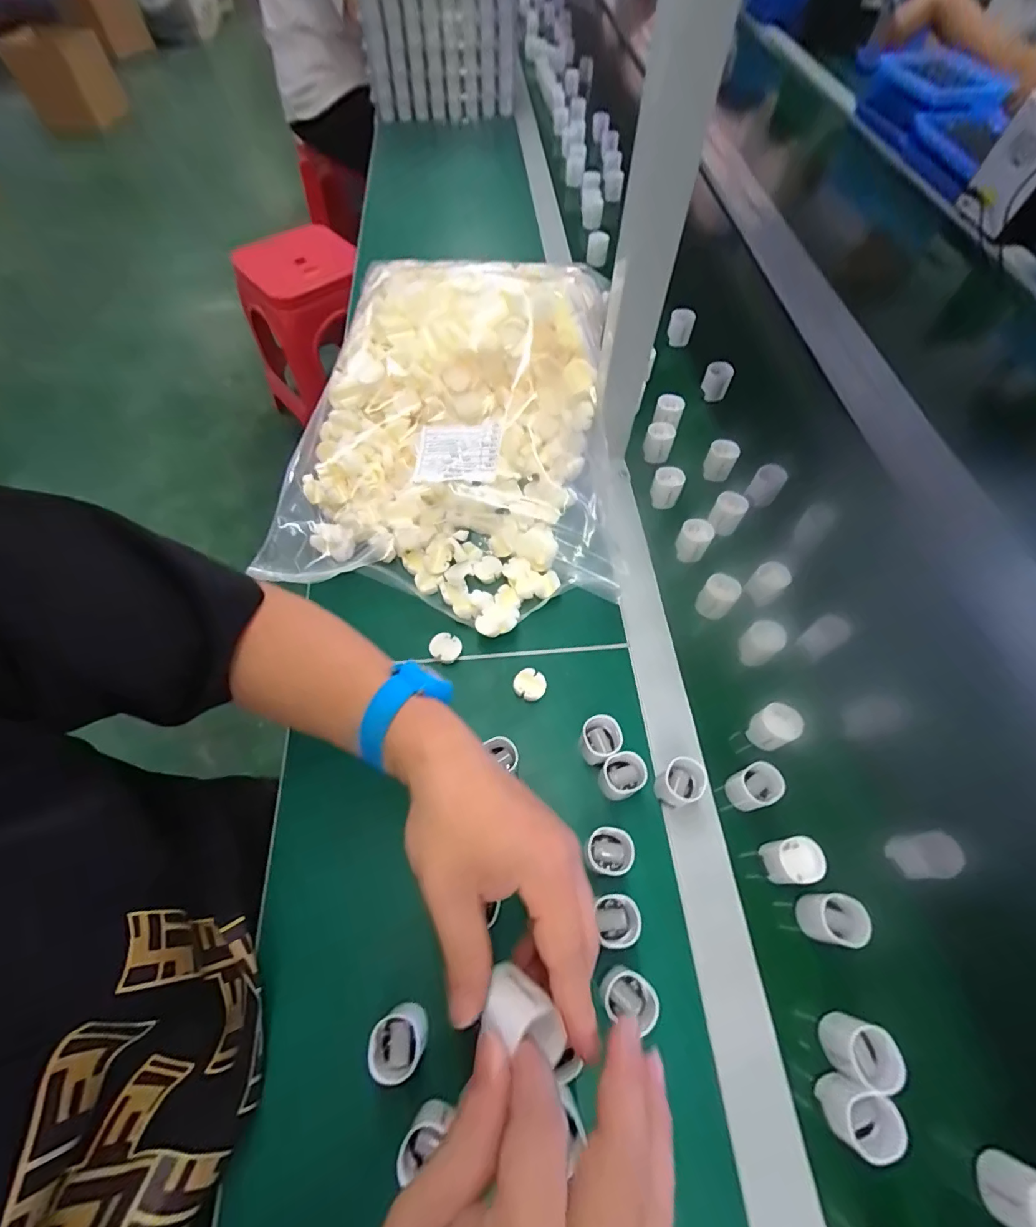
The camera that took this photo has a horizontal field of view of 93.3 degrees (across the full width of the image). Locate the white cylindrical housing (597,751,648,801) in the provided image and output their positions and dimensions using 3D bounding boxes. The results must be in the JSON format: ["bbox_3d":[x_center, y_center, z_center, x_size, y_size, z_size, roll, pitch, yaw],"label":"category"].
[{"bbox_3d":[0.079,0.124,0.372,0.030,0.039,0.027,-26,63,-11],"label":"white cylindrical housing"}]

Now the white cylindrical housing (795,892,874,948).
[{"bbox_3d":[0.215,0.209,0.334,0.032,0.033,0.029,3,61,5],"label":"white cylindrical housing"}]

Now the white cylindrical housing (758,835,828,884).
[{"bbox_3d":[0.196,0.176,0.349,0.029,0.032,0.028,-1,61,2],"label":"white cylindrical housing"}]

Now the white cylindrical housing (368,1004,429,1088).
[{"bbox_3d":[-0.070,0.260,0.297,0.029,0.044,0.031,-1,61,2],"label":"white cylindrical housing"}]

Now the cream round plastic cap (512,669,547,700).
[{"bbox_3d":[0.011,0.061,0.419,0.027,0.009,0.025,-1,61,2],"label":"cream round plastic cap"}]

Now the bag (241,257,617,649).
[{"bbox_3d":[-0.051,-0.184,0.491,0.287,0.124,0.383,6,61,6],"label":"bag"}]

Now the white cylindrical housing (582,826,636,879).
[{"bbox_3d":[0.064,0.171,0.349,0.032,0.037,0.030,-1,61,2],"label":"white cylindrical housing"}]

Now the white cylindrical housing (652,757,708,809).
[{"bbox_3d":[0.122,0.128,0.367,0.034,0.033,0.029,-18,61,-7],"label":"white cylindrical housing"}]

